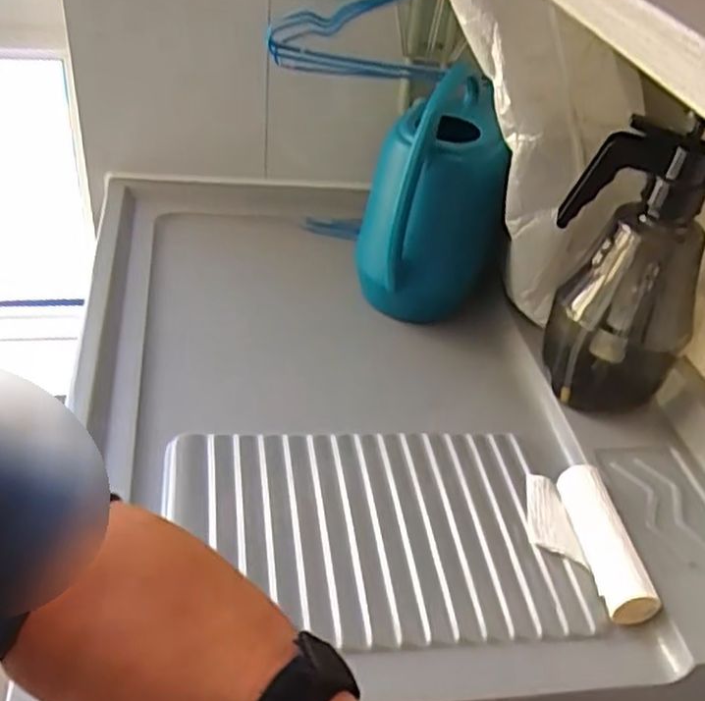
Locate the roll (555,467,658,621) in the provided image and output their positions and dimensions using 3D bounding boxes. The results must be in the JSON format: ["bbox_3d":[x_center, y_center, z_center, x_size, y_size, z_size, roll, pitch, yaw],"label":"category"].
[{"bbox_3d":[0.199,0.150,0.601,0.035,0.033,0.125,1,39,-7],"label":"roll"}]

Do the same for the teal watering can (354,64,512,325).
[{"bbox_3d":[0.085,-0.156,0.777,0.144,0.218,0.150,7,39,0],"label":"teal watering can"}]

